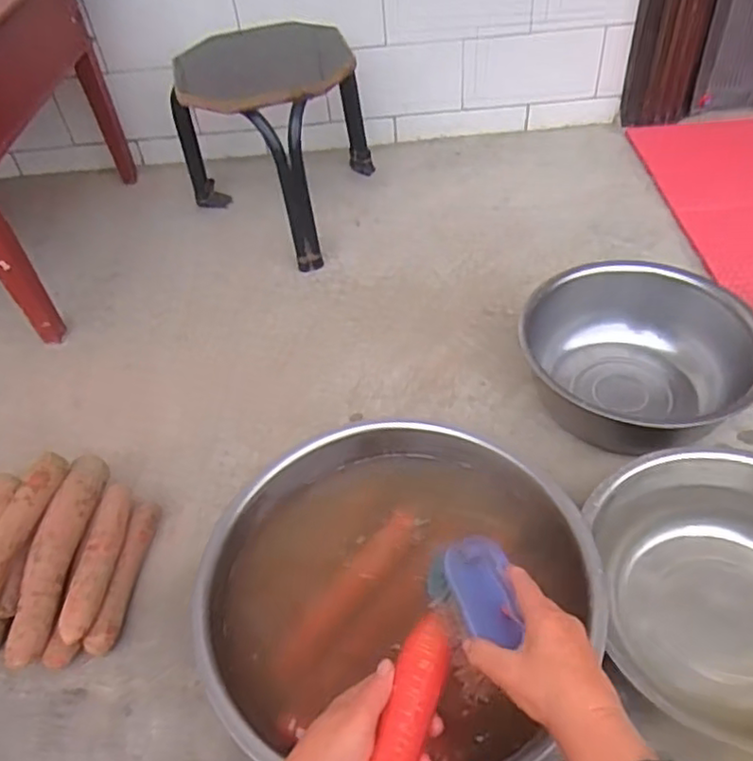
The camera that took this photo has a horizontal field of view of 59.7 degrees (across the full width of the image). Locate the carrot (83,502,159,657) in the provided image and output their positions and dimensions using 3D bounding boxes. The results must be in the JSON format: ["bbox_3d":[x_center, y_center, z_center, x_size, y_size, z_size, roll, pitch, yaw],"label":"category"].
[{"bbox_3d":[-0.289,0.224,0.765,0.025,0.039,0.186,0,47,8],"label":"carrot"}]

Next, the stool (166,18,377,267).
[{"bbox_3d":[-0.184,-0.445,1.227,0.356,0.283,0.438,-14,47,-6],"label":"stool"}]

